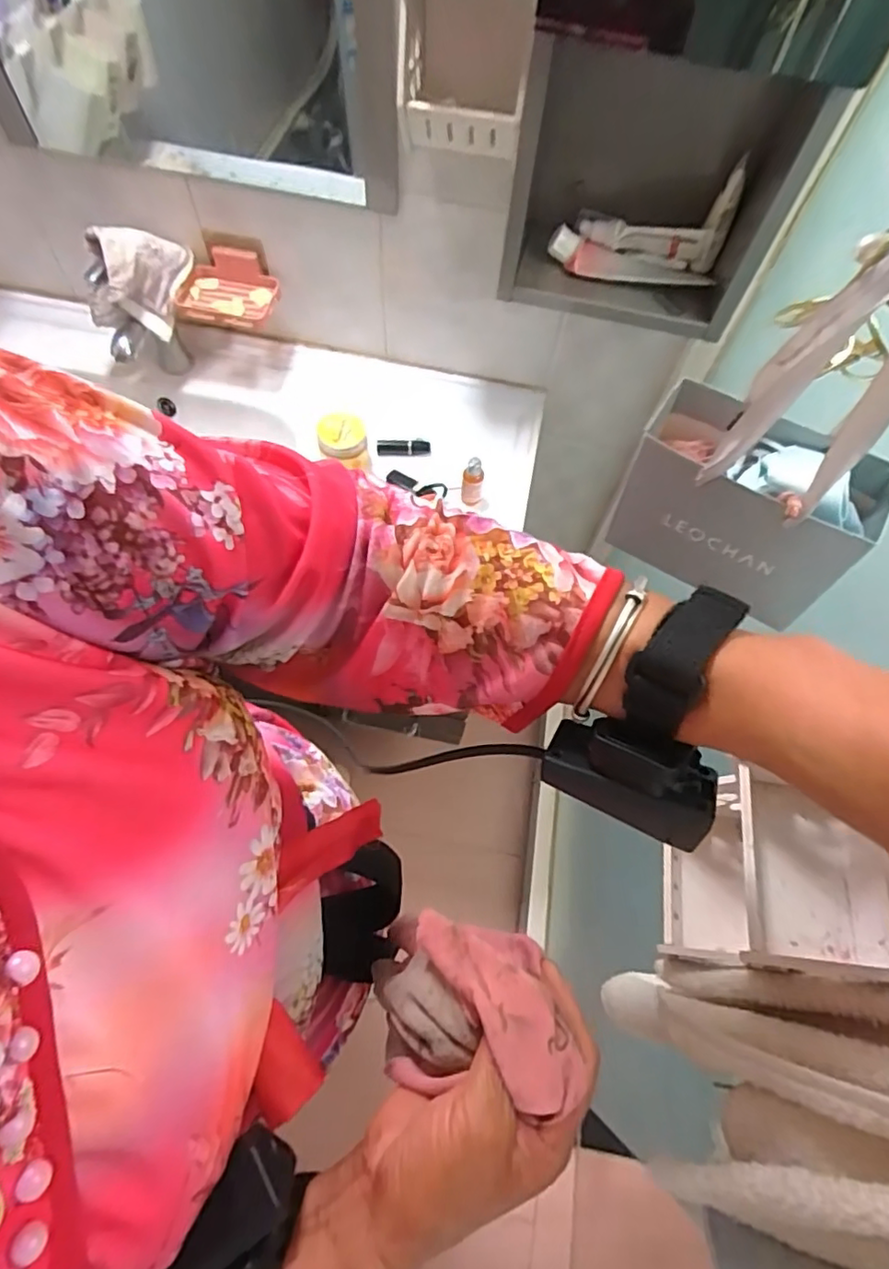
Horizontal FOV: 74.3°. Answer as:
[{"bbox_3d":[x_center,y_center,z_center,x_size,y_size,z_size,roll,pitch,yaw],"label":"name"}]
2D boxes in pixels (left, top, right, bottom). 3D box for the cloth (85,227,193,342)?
[{"bbox_3d":[-0.390,-0.455,0.767,0.144,0.114,0.090,-26,68,-14],"label":"cloth"}]

